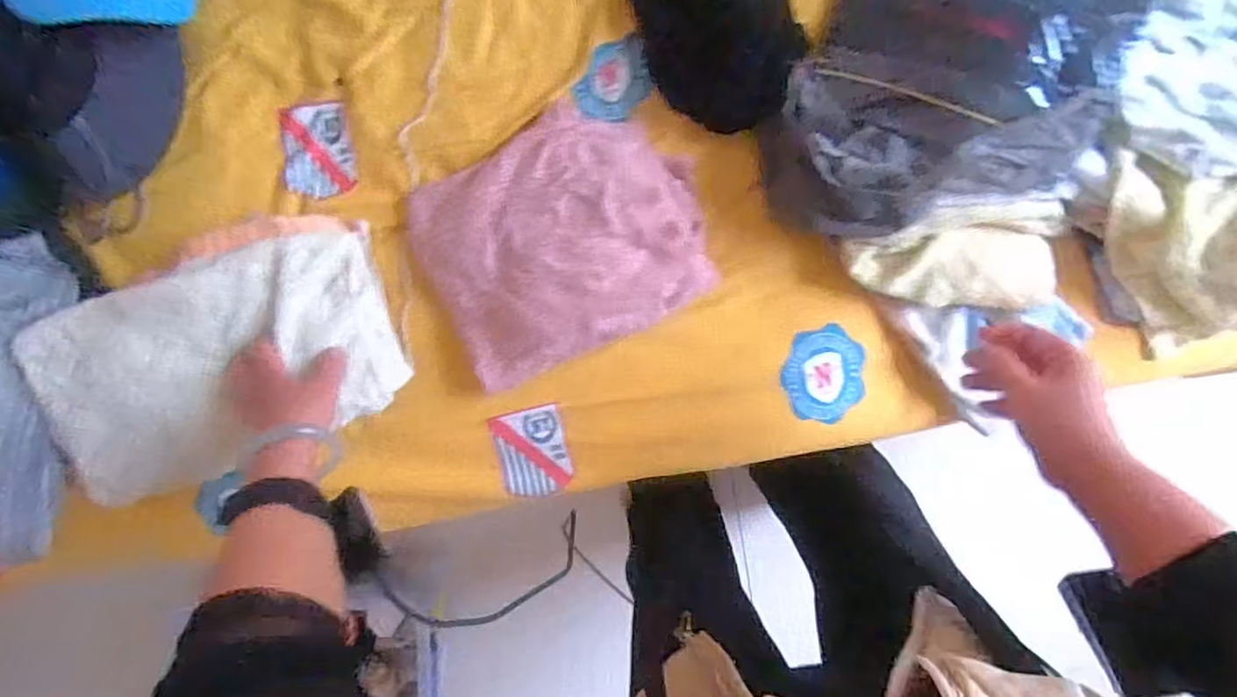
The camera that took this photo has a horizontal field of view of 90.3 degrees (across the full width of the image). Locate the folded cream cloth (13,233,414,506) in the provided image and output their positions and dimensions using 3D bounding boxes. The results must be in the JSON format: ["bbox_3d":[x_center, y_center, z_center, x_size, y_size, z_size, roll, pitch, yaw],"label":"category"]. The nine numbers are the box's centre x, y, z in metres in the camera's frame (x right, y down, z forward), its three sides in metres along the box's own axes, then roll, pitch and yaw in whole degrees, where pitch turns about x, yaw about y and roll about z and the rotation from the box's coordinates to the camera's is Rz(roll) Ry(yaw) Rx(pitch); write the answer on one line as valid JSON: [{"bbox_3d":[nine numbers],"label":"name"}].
[{"bbox_3d":[-0.363,0.021,0.554,0.306,0.052,0.175,-18,98,3],"label":"folded cream cloth"}]

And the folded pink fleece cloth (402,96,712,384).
[{"bbox_3d":[-0.052,-0.096,0.556,0.246,0.051,0.204,-30,98,5],"label":"folded pink fleece cloth"}]

